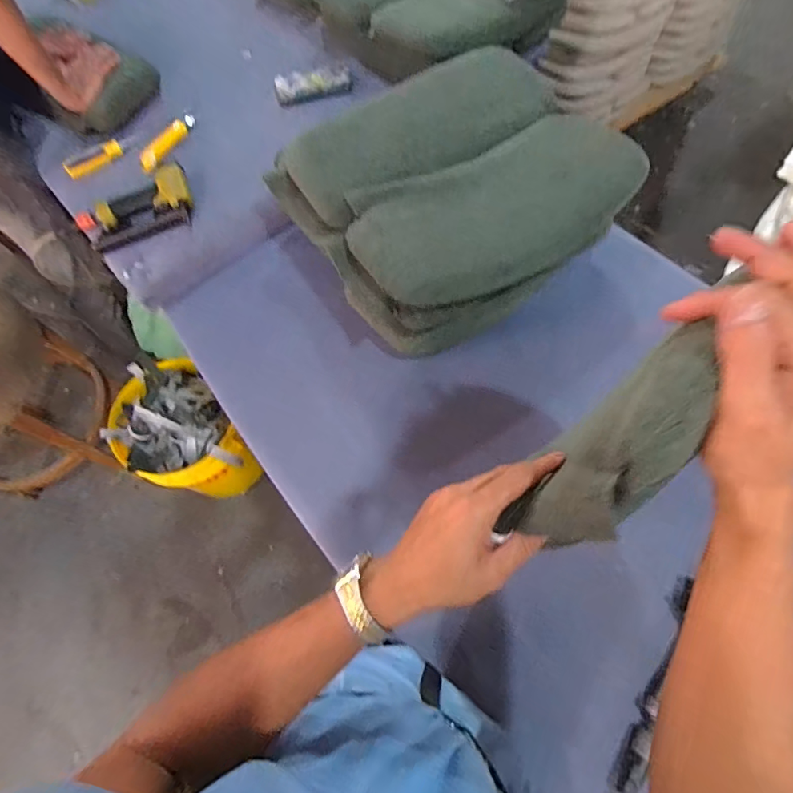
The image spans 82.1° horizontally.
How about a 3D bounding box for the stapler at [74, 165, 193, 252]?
[{"bbox_3d":[-0.464,-0.333,0.824,0.209,0.055,0.113,-35,68,-12],"label":"stapler"}]

